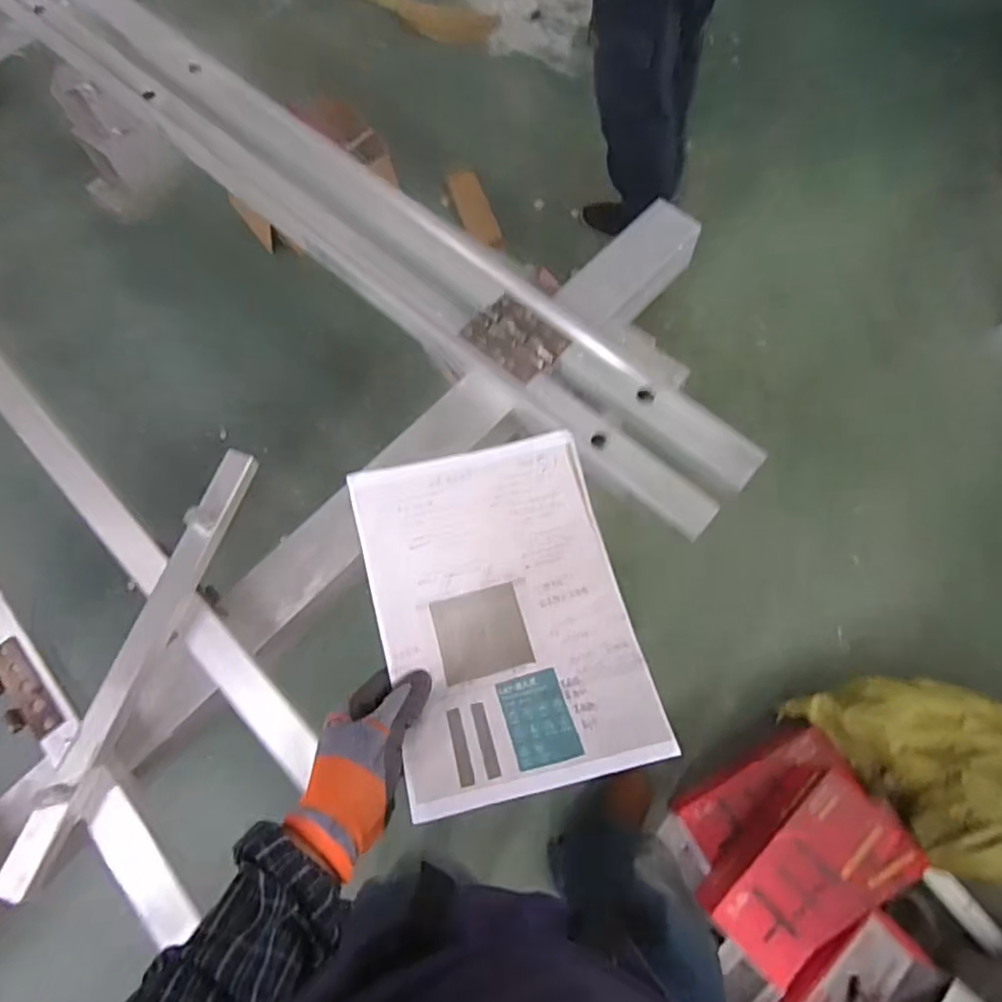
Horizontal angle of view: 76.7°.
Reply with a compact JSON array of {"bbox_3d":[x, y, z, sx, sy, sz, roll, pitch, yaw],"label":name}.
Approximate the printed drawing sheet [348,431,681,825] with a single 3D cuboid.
[{"bbox_3d":[0.003,0.086,0.527,0.202,0.053,0.284,-14,74,-4],"label":"printed drawing sheet"}]

